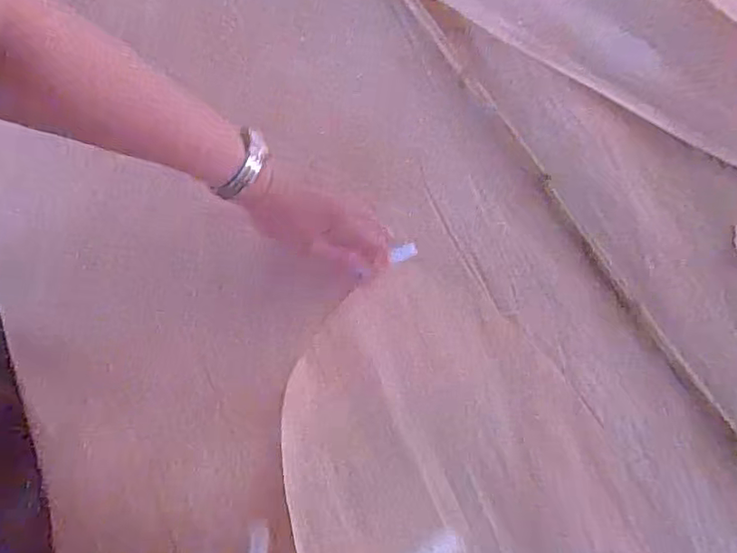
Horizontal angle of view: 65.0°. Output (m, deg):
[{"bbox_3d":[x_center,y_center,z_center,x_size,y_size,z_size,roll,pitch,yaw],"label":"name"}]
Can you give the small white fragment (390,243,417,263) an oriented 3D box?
[{"bbox_3d":[0.036,-0.024,0.579,0.028,0.004,0.015,-15,95,-22],"label":"small white fragment"}]

